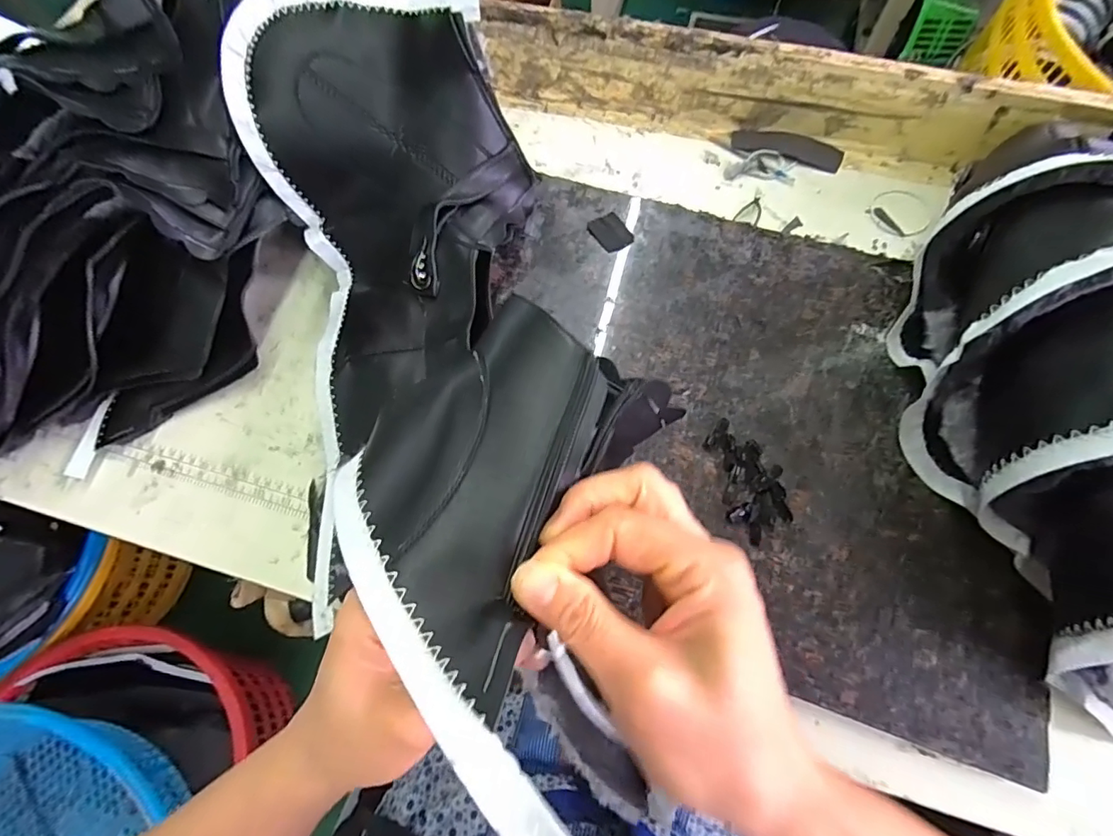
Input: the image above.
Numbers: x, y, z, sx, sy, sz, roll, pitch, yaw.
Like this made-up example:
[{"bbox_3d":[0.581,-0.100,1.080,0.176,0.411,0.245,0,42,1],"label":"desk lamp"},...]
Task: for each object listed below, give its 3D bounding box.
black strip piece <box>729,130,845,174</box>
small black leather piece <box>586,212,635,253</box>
[{"bbox_3d":[0.223,-0.260,0.495,0.102,0.006,0.031,16,75,5],"label":"black strip piece"},{"bbox_3d":[0.048,-0.163,0.450,0.029,0.004,0.039,-31,71,-9],"label":"small black leather piece"}]

